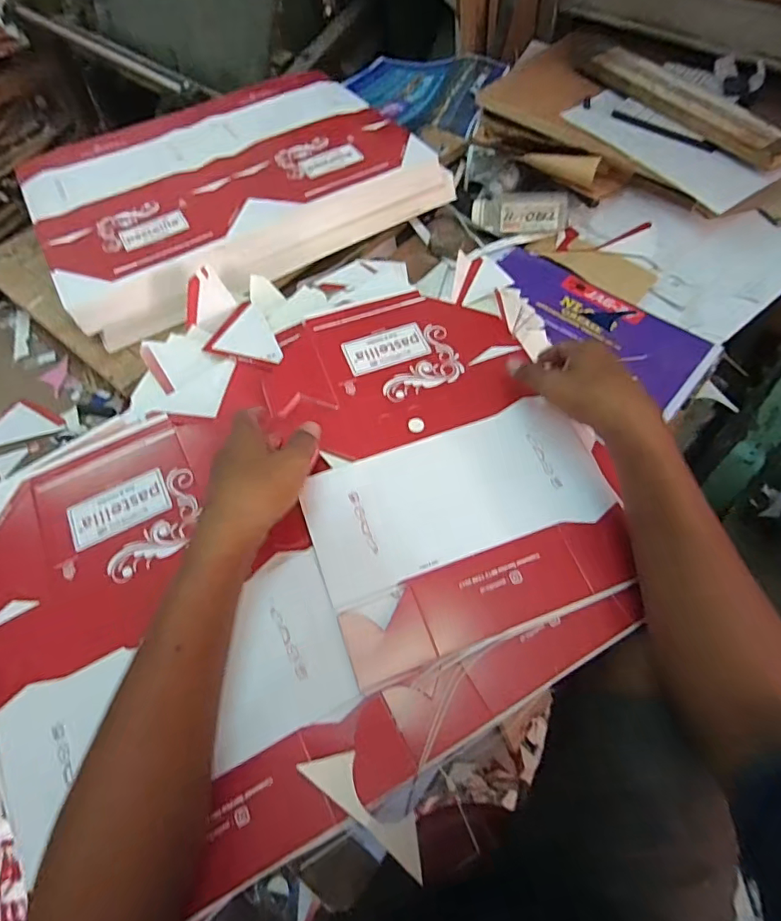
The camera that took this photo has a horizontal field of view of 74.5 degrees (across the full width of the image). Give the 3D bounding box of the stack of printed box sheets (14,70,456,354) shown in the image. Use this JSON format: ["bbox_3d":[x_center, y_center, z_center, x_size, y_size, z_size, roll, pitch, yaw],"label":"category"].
[{"bbox_3d":[-0.245,-0.421,0.775,0.549,0.057,0.452,-30,63,-15],"label":"stack of printed box sheets"}]

